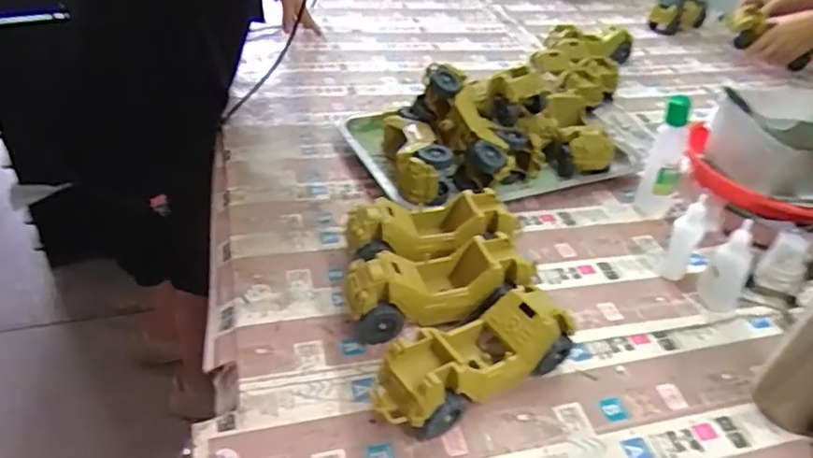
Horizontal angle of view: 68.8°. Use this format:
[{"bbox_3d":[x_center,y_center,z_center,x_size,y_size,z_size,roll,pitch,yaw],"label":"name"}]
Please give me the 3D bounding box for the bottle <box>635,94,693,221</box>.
[{"bbox_3d":[0.297,-0.075,0.676,0.041,0.148,0.032,19,40,17],"label":"bottle"}]

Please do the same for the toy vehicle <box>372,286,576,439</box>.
[{"bbox_3d":[0.051,0.103,0.461,0.171,0.063,0.061,-19,44,-28],"label":"toy vehicle"}]

